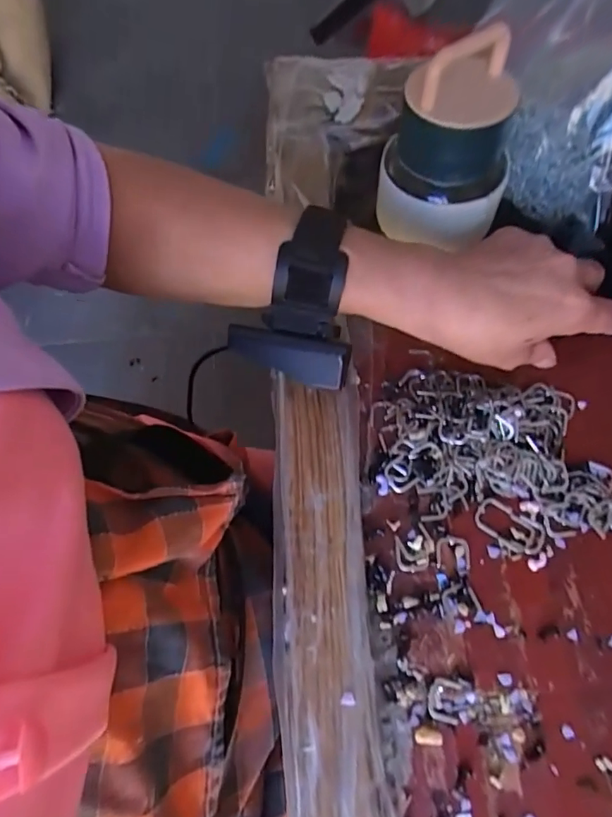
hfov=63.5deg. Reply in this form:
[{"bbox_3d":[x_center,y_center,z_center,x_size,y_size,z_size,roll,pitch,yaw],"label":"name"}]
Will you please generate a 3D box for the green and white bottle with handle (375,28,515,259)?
[{"bbox_3d":[0.083,-0.155,0.285,0.074,0.092,0.064,15,69,10],"label":"green and white bottle with handle"}]

